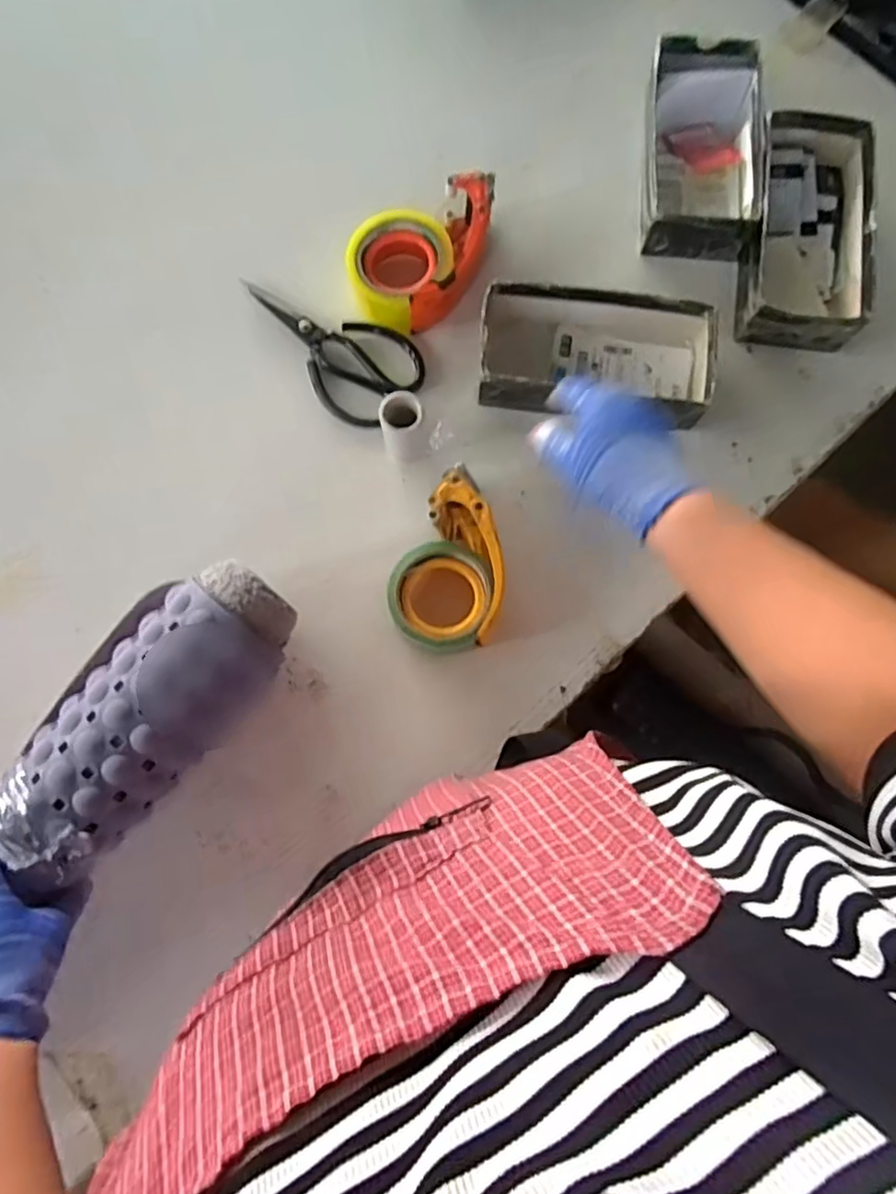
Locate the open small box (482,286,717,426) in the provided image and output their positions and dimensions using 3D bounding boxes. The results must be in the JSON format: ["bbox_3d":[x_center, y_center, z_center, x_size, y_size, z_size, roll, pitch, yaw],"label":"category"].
[{"bbox_3d":[0.140,-0.227,0.614,0.223,0.052,0.119,6,80,0],"label":"open small box"}]

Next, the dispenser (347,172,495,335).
[{"bbox_3d":[-0.027,-0.342,0.629,0.109,0.059,0.151,32,81,5],"label":"dispenser"}]

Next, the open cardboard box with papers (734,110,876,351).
[{"bbox_3d":[0.358,-0.367,0.641,0.114,0.051,0.246,9,80,1],"label":"open cardboard box with papers"}]

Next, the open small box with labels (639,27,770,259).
[{"bbox_3d":[0.256,-0.458,0.656,0.115,0.053,0.212,8,80,0],"label":"open small box with labels"}]

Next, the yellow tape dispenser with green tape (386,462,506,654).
[{"bbox_3d":[0.009,-0.026,0.574,0.092,0.062,0.144,25,80,3],"label":"yellow tape dispenser with green tape"}]

